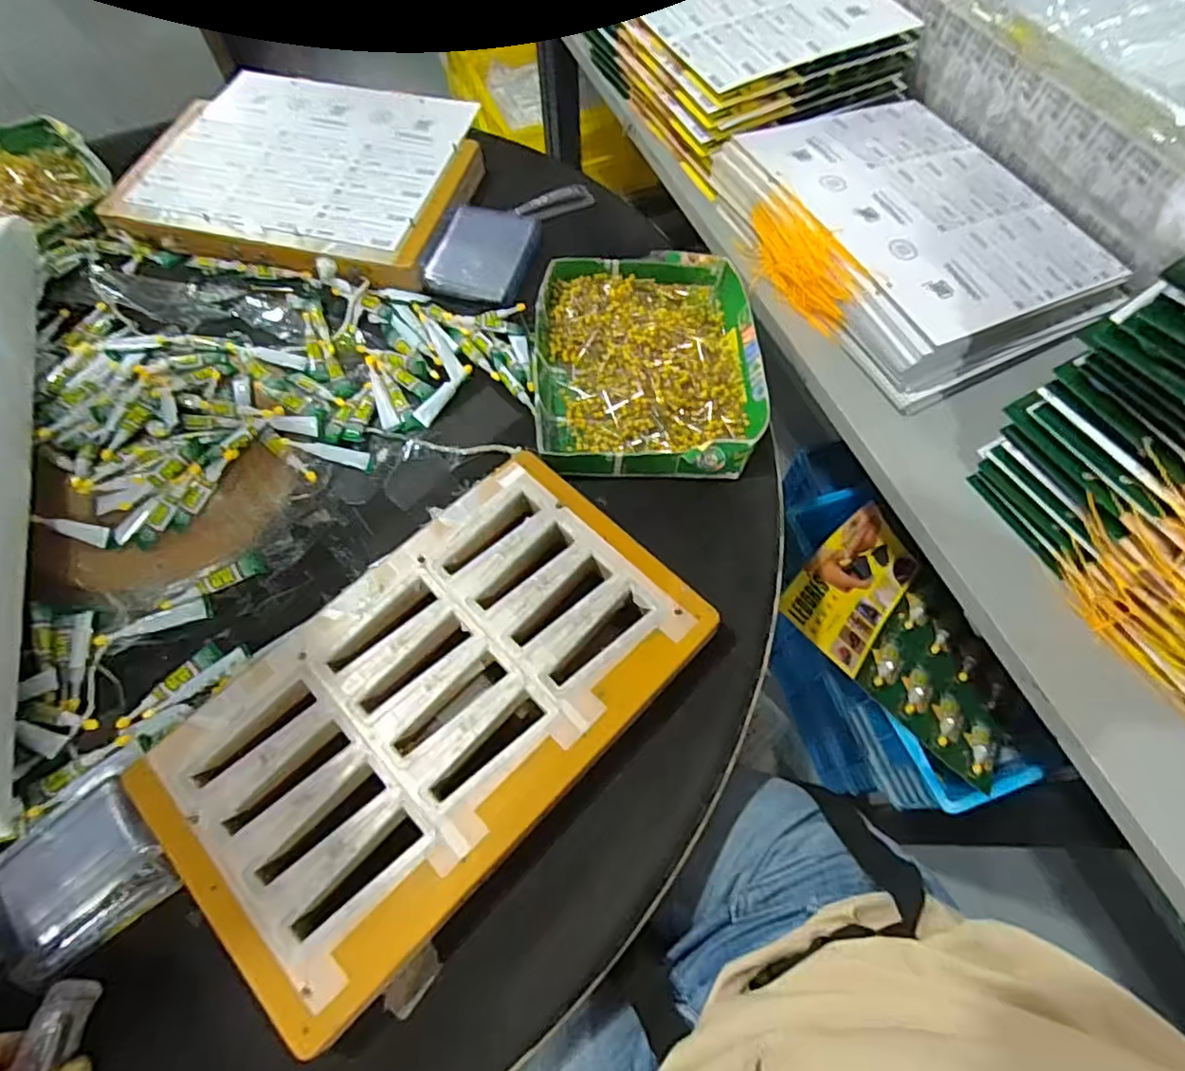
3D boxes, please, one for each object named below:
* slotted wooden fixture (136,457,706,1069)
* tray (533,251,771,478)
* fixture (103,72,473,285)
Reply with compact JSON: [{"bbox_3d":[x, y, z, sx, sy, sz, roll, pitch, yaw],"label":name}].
[{"bbox_3d":[-0.112,0.121,0.474,0.220,0.046,0.379,42,72,18],"label":"slotted wooden fixture"},{"bbox_3d":[0.053,-0.177,0.618,0.213,0.035,0.263,-2,65,0],"label":"tray"},{"bbox_3d":[-0.344,-0.453,0.760,0.402,0.028,0.312,15,66,8],"label":"fixture"}]

